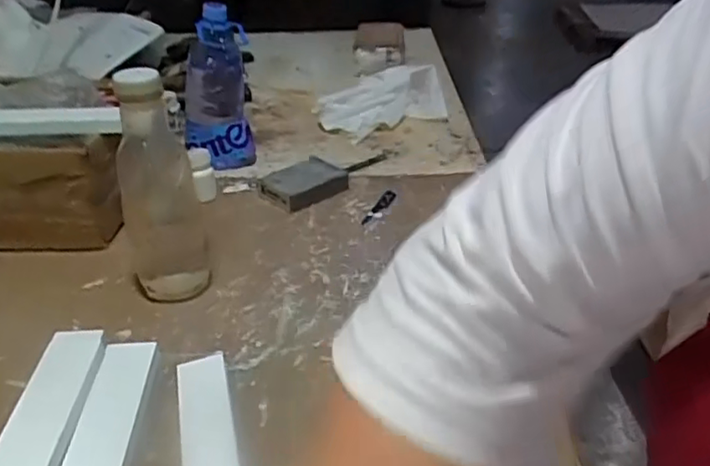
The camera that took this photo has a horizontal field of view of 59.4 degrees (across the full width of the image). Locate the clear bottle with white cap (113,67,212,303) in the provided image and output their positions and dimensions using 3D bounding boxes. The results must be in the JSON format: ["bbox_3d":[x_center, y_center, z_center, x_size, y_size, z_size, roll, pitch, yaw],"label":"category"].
[{"bbox_3d":[-0.196,-0.046,0.617,0.076,0.226,0.071,-10,33,-17],"label":"clear bottle with white cap"}]

